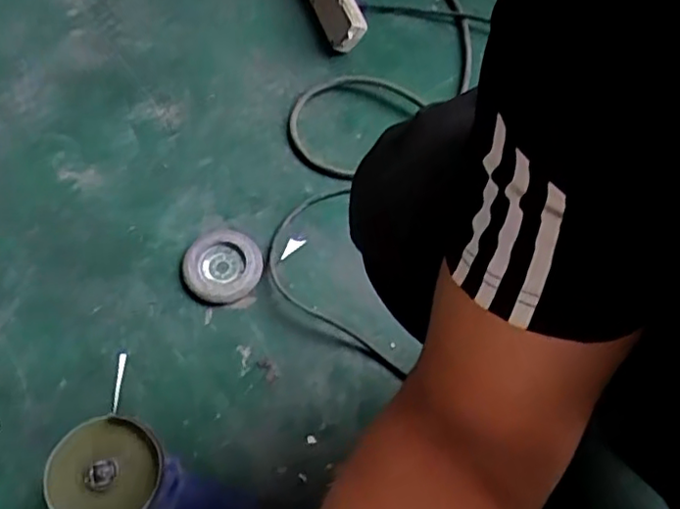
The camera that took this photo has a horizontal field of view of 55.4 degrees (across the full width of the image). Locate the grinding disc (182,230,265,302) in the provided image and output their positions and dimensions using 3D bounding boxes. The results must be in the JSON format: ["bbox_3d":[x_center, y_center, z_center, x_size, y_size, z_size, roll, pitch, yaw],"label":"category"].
[{"bbox_3d":[-0.144,0.014,0.807,0.095,0.015,0.091,1,67,-3],"label":"grinding disc"}]

